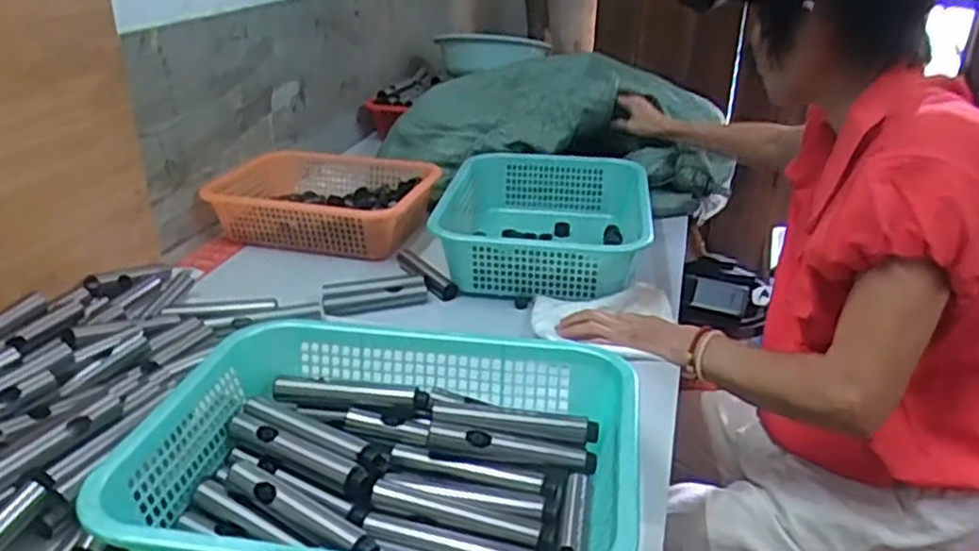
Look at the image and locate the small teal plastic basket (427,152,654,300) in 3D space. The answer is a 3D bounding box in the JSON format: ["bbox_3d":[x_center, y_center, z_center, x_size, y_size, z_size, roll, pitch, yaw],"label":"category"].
[{"bbox_3d":[0.079,-0.078,1.170,0.323,0.109,0.366,5,26,9],"label":"small teal plastic basket"}]

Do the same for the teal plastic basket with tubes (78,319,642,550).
[{"bbox_3d":[-0.081,0.154,0.614,0.370,0.087,0.284,4,26,7],"label":"teal plastic basket with tubes"}]

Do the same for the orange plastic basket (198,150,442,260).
[{"bbox_3d":[-0.264,-0.124,1.260,0.331,0.089,0.256,6,27,11],"label":"orange plastic basket"}]

